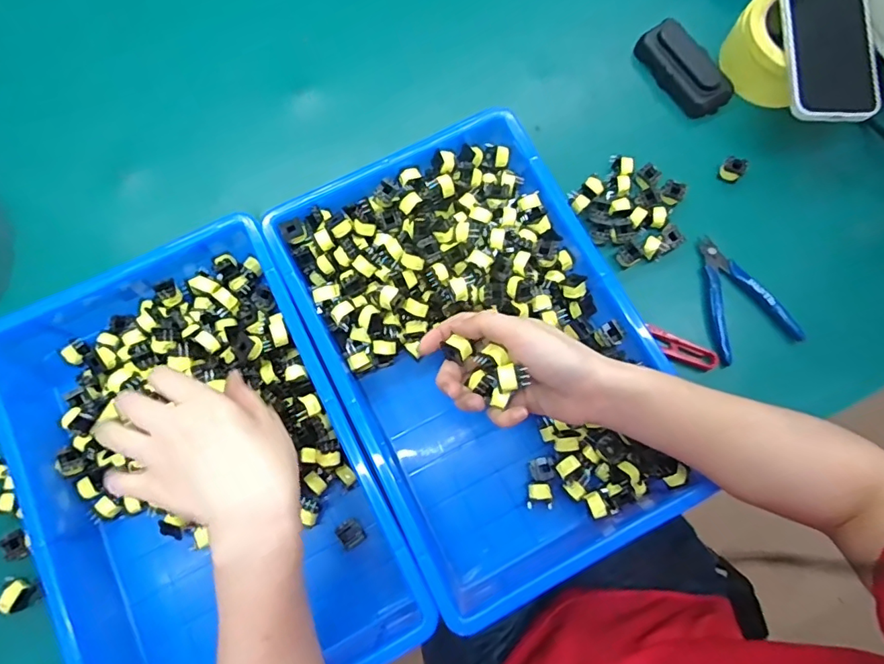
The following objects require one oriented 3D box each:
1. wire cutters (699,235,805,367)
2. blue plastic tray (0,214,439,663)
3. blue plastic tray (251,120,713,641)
[{"bbox_3d":[0.279,-0.036,0.481,0.080,0.014,0.116,-15,78,-4],"label":"wire cutters"},{"bbox_3d":[-0.196,0.106,0.424,0.244,0.082,0.377,-27,79,-7],"label":"blue plastic tray"},{"bbox_3d":[0.035,0.017,0.440,0.240,0.066,0.373,-27,79,-7],"label":"blue plastic tray"}]

